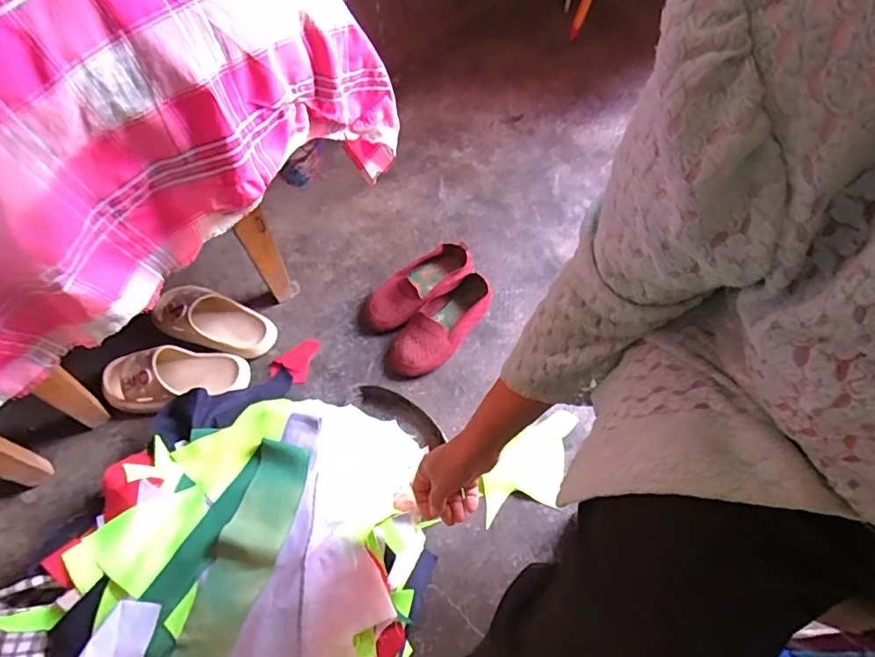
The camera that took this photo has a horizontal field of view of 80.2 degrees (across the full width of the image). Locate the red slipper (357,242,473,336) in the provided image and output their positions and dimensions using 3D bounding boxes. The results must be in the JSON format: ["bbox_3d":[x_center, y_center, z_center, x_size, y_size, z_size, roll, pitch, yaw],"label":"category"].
[{"bbox_3d":[-0.039,-0.071,0.937,0.239,0.050,0.093,-31,63,-16],"label":"red slipper"}]

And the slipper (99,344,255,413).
[{"bbox_3d":[-0.419,0.079,0.835,0.219,0.072,0.088,-5,58,-16],"label":"slipper"}]

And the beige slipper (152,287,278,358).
[{"bbox_3d":[-0.381,-0.016,0.893,0.210,0.053,0.102,19,60,-2],"label":"beige slipper"}]

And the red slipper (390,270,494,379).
[{"bbox_3d":[0.007,-0.005,0.894,0.092,0.046,0.225,36,66,21],"label":"red slipper"}]

